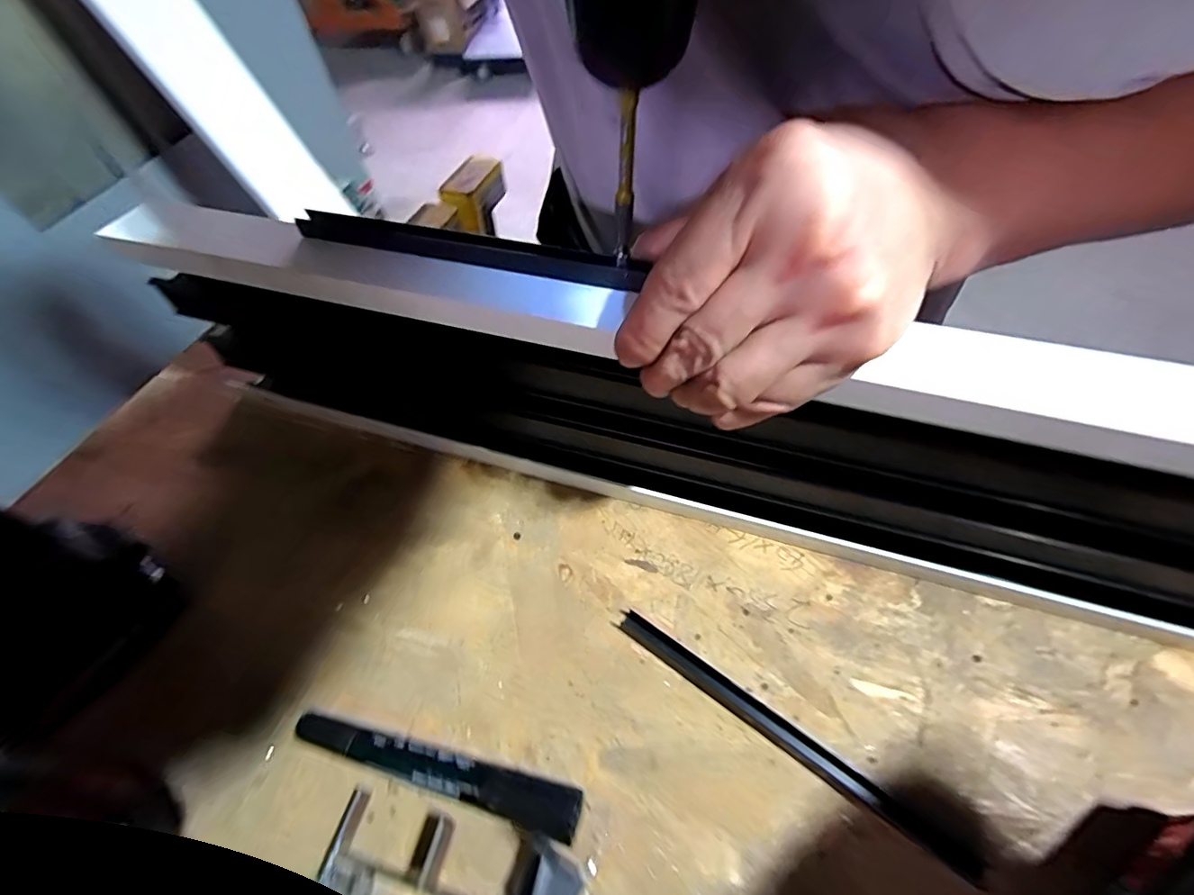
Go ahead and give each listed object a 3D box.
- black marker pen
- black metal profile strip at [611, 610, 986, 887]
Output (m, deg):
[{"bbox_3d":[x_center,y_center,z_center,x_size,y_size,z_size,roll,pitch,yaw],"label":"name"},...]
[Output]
[{"bbox_3d":[-0.074,0.147,0.236,0.135,0.017,0.018,12,57,12],"label":"black marker pen"},{"bbox_3d":[0.085,0.131,0.239,0.175,0.013,0.013,30,63,22],"label":"black metal profile strip"}]

